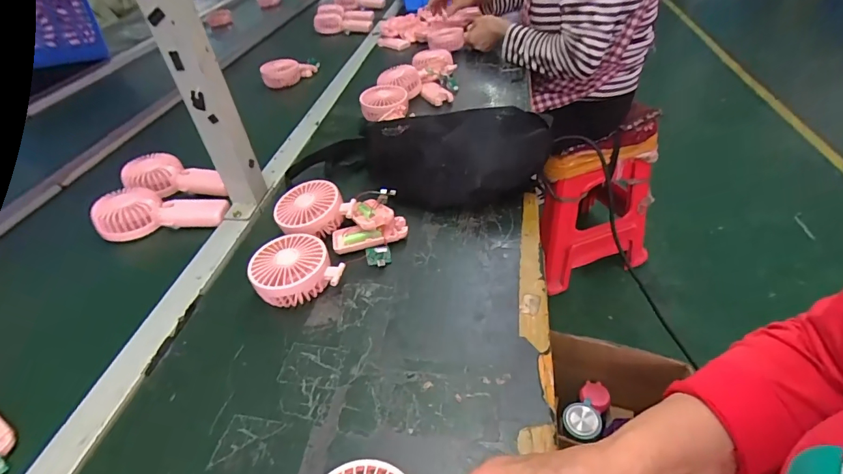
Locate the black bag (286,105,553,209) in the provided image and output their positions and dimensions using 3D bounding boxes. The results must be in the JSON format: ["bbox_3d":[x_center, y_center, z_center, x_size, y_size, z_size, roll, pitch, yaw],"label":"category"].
[{"bbox_3d":[-0.019,-0.118,0.608,0.372,0.108,0.131,9,44,17],"label":"black bag"}]

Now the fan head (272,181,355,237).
[{"bbox_3d":[-0.146,-0.036,0.578,0.097,0.048,0.081,-24,44,-18],"label":"fan head"}]

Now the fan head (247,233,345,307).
[{"bbox_3d":[-0.148,0.041,0.499,0.091,0.044,0.094,-31,47,-25],"label":"fan head"}]

